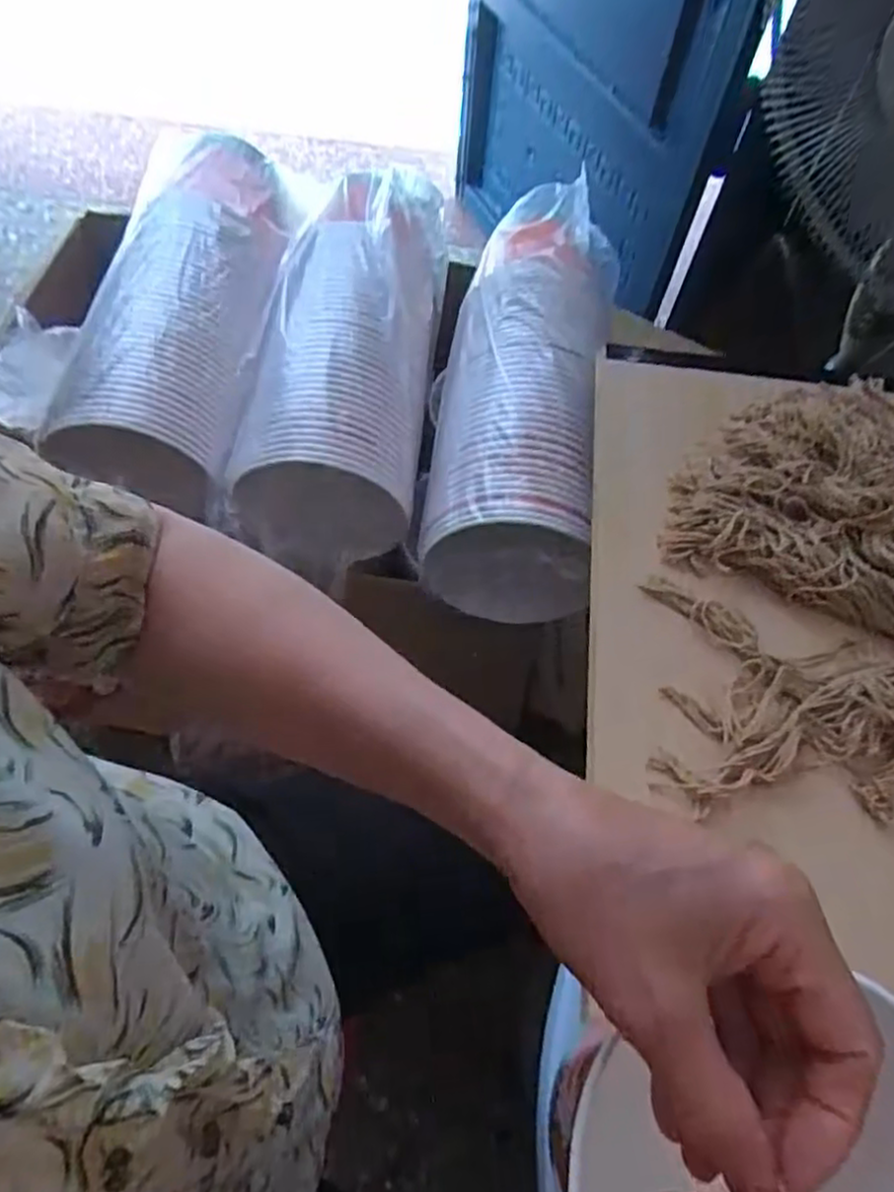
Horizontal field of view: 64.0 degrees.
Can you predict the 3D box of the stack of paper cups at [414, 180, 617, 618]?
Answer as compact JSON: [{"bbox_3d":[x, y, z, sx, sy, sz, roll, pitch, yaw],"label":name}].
[{"bbox_3d":[0.084,-0.240,0.746,0.157,0.130,0.506,11,62,2],"label":"stack of paper cups"}]

